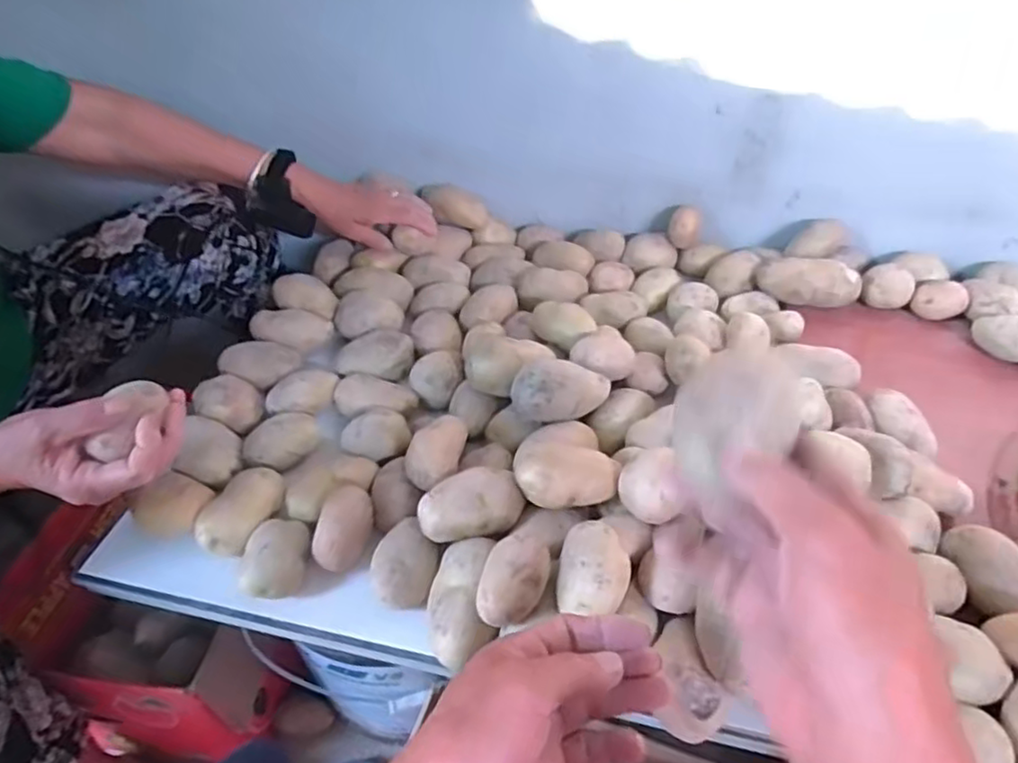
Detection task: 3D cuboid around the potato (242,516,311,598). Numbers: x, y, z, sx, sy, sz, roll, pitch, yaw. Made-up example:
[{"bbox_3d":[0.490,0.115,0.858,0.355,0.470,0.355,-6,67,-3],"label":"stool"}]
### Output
[{"bbox_3d":[-0.187,0.144,0.529,0.048,0.038,0.065,-2,45,-3],"label":"potato"}]

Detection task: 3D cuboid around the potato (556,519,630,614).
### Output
[{"bbox_3d":[0.061,0.139,0.475,0.048,0.038,0.067,9,45,8],"label":"potato"}]

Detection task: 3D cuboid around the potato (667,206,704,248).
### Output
[{"bbox_3d":[0.215,-0.185,0.802,0.039,0.050,0.032,11,45,11],"label":"potato"}]

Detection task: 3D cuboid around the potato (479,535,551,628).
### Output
[{"bbox_3d":[0.002,0.144,0.467,0.042,0.039,0.063,14,46,13],"label":"potato"}]

